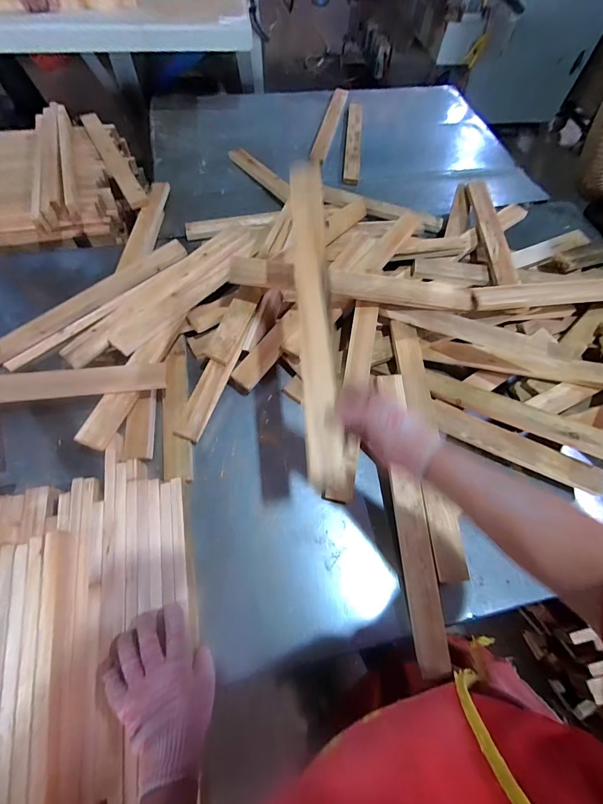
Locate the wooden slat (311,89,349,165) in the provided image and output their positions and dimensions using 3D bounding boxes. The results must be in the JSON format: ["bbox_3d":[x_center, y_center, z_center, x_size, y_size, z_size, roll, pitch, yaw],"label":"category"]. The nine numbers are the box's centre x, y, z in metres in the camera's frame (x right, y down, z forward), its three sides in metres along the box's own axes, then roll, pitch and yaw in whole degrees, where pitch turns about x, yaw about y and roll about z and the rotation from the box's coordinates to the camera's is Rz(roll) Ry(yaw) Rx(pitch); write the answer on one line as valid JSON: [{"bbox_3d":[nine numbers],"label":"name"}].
[{"bbox_3d":[0.110,-1.073,1.293,0.057,0.013,0.568,12,63,4],"label":"wooden slat"}]

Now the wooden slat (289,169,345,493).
[{"bbox_3d":[0.019,-0.144,0.487,0.049,0.017,0.515,-2,73,-3],"label":"wooden slat"}]

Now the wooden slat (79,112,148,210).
[{"bbox_3d":[-0.563,-0.731,1.002,0.053,0.019,0.488,-27,67,-15],"label":"wooden slat"}]

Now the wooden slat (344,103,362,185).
[{"bbox_3d":[0.185,-0.932,1.203,0.052,0.026,0.493,6,62,1],"label":"wooden slat"}]

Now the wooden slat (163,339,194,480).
[{"bbox_3d":[-0.258,0.007,0.701,0.051,0.029,0.320,-9,63,-7],"label":"wooden slat"}]

